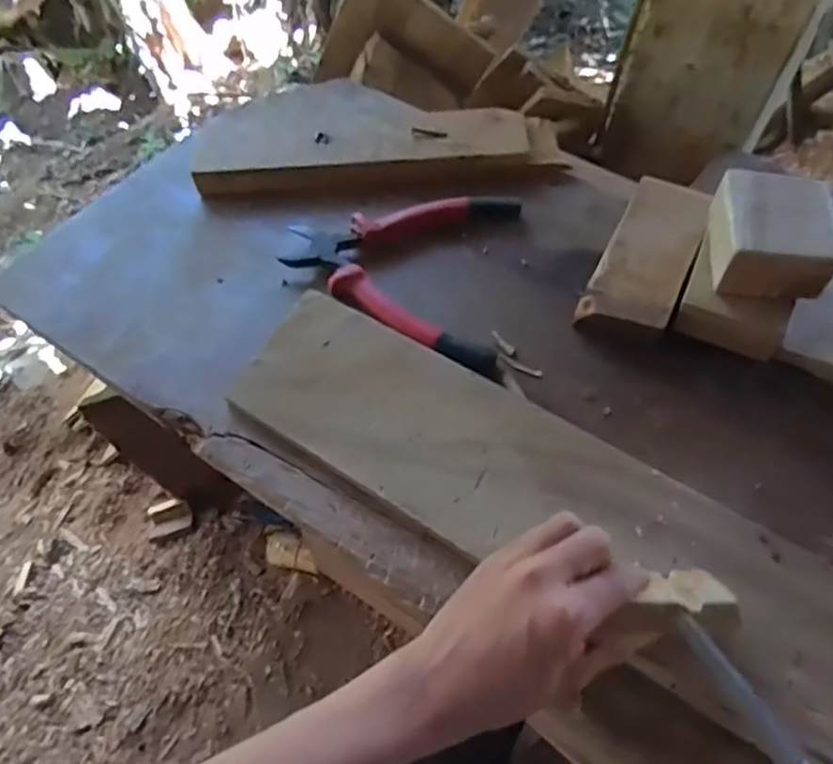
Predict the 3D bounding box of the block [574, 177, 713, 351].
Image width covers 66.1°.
[{"bbox_3d":[0.164,-0.087,0.456,0.058,0.029,0.131,23,63,13],"label":"block"}]

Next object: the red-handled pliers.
[{"bbox_3d":[0.004,-0.095,0.471,0.176,0.016,0.143,23,63,13],"label":"red-handled pliers"}]

